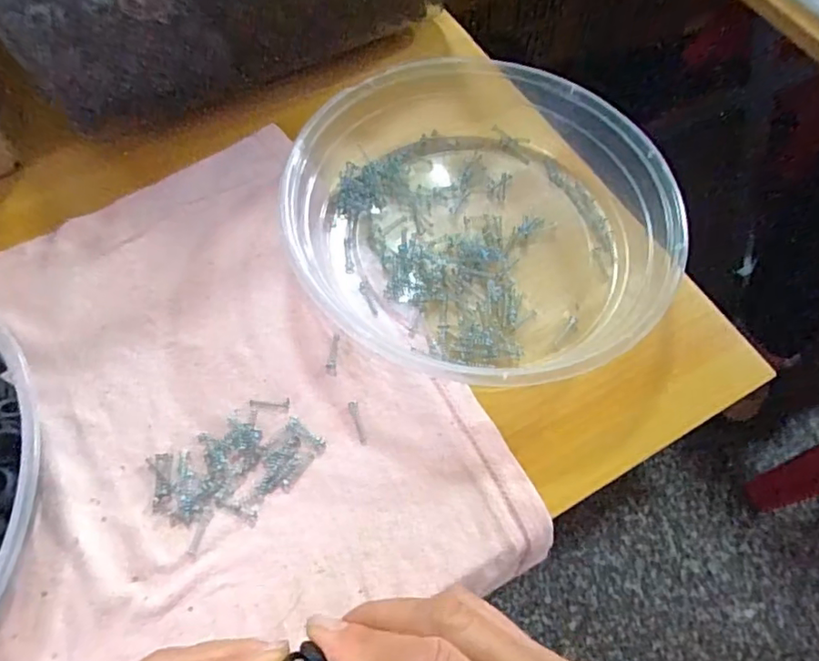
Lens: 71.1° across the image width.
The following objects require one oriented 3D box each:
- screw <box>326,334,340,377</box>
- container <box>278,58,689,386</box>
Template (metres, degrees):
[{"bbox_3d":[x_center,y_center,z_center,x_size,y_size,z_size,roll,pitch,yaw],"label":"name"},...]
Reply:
[{"bbox_3d":[-0.039,0.012,0.290,0.006,0.004,0.022,2,64,-2],"label":"screw"},{"bbox_3d":[0.039,-0.067,0.315,0.184,0.036,0.202,1,64,-2],"label":"container"}]

